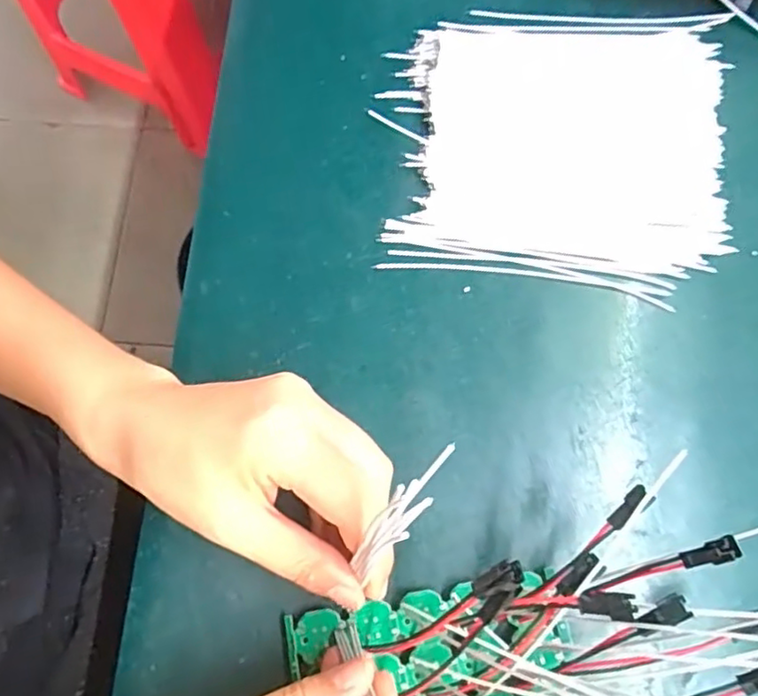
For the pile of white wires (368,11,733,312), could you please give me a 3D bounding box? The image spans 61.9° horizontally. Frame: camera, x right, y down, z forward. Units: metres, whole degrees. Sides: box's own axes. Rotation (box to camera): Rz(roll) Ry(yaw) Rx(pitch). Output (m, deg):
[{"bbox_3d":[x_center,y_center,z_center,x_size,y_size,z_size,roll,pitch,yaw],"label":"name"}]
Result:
[{"bbox_3d":[0.091,-0.109,0.328,0.170,0.011,0.153,5,76,3],"label":"pile of white wires"}]

